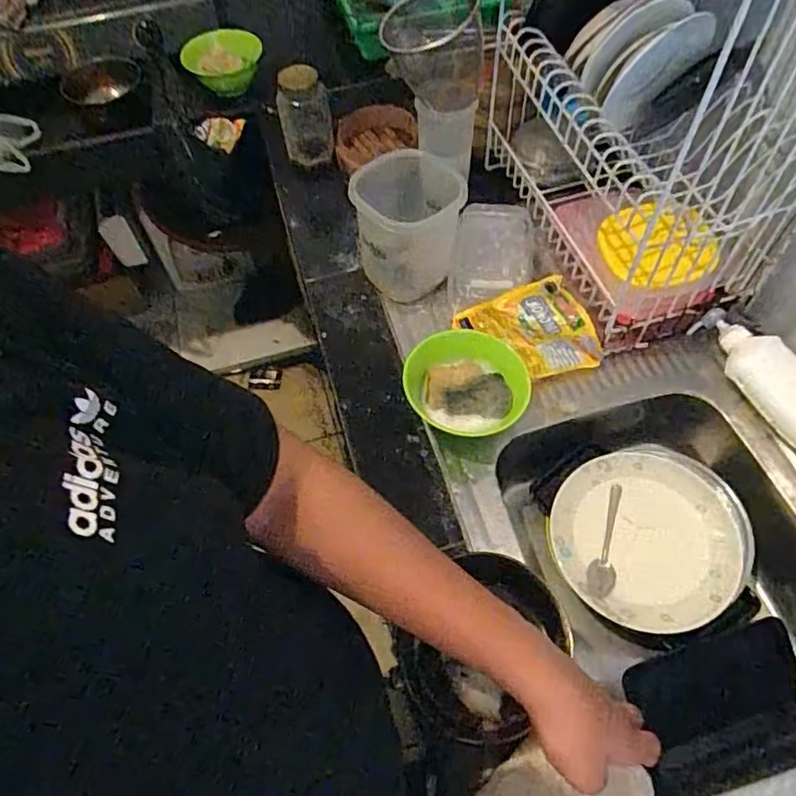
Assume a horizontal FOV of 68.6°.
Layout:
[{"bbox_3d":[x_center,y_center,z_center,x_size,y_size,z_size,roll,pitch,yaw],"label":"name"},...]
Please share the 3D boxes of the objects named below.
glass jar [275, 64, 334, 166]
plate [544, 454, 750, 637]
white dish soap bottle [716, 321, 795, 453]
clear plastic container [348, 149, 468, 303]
[{"bbox_3d":[-0.156,-0.478,0.972,0.081,0.143,0.083,-1,59,2],"label":"glass jar"},{"bbox_3d":[0.313,0.171,0.726,0.230,0.027,0.209,-29,62,-14],"label":"plate"},{"bbox_3d":[0.476,-0.005,0.711,0.058,0.055,0.216,-25,61,-12],"label":"white dish soap bottle"},{"bbox_3d":[0.021,-0.238,0.808,0.135,0.145,0.112,-39,65,-19],"label":"clear plastic container"}]

